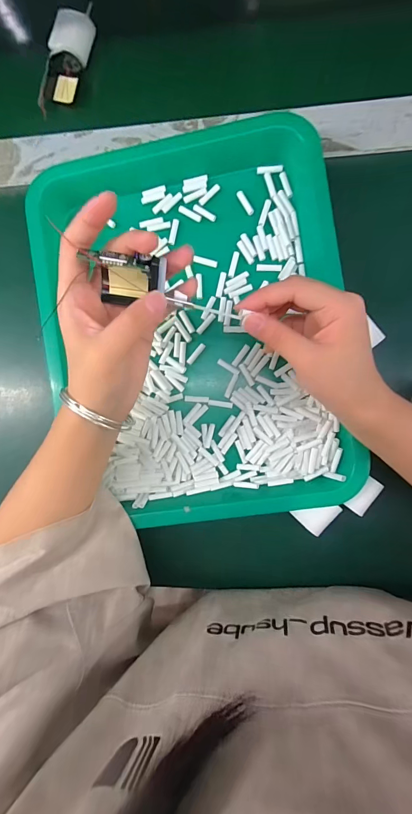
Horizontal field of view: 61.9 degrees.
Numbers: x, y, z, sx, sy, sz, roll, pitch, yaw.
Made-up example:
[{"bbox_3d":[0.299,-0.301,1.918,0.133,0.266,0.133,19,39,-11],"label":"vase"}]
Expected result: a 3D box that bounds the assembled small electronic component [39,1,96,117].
[{"bbox_3d":[-0.138,-0.341,0.340,0.037,0.018,0.098,34,107,6],"label":"assembled small electronic component"}]

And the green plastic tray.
[{"bbox_3d":[-0.015,-0.075,0.306,0.259,0.029,0.342,-7,88,7],"label":"green plastic tray"}]

